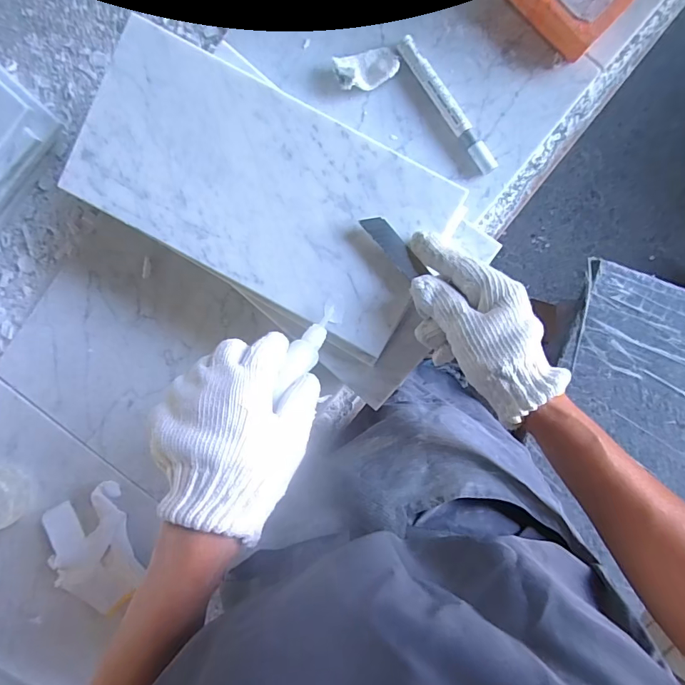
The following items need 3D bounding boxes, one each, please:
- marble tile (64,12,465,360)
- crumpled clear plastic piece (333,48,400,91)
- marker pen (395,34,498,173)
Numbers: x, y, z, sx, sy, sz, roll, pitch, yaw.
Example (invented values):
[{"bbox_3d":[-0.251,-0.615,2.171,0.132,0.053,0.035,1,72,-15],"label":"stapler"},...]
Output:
[{"bbox_3d":[-0.069,-0.124,0.357,0.296,0.010,0.151,30,97,2],"label":"marble tile"},{"bbox_3d":[0.024,-0.260,0.414,0.058,0.022,0.034,-20,95,7],"label":"crumpled clear plastic piece"},{"bbox_3d":[0.098,-0.220,0.407,0.015,0.016,0.143,-36,93,8],"label":"marker pen"}]

